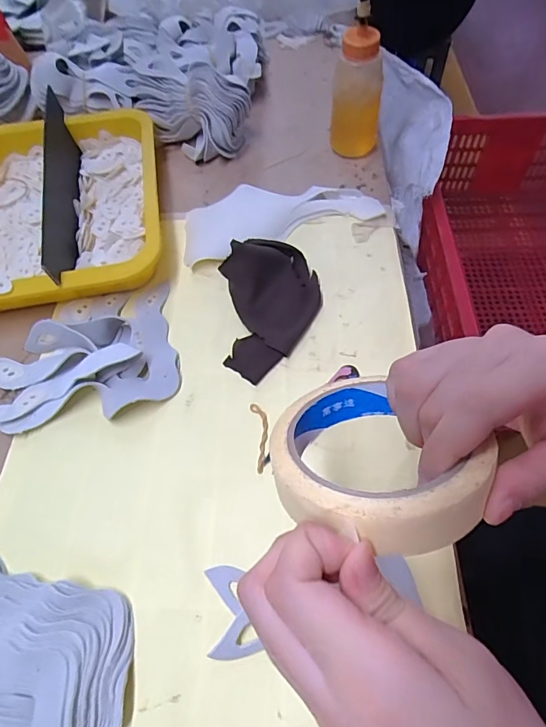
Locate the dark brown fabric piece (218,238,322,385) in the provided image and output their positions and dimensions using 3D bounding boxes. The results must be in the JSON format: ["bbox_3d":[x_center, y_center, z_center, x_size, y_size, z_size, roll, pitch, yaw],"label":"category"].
[{"bbox_3d":[0.000,-0.055,0.377,0.083,0.025,0.130,-6,57,-1],"label":"dark brown fabric piece"}]

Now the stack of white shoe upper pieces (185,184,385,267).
[{"bbox_3d":[0.004,-0.156,0.450,0.191,0.010,0.078,-17,58,-8],"label":"stack of white shoe upper pieces"}]

